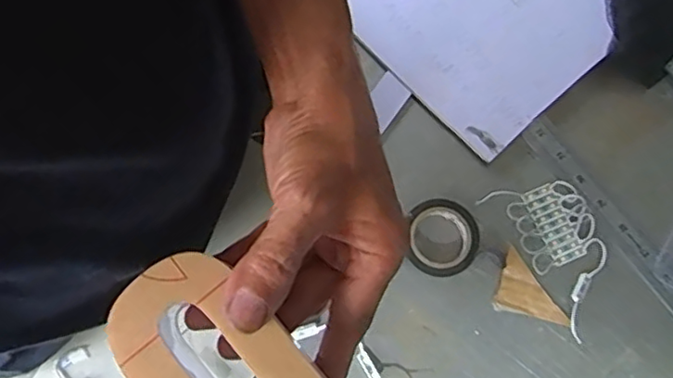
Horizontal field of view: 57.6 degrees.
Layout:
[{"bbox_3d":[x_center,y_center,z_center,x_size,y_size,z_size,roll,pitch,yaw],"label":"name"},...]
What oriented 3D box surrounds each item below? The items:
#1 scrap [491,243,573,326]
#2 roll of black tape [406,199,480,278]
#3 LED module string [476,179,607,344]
[{"bbox_3d":[0.145,0.086,0.482,0.039,0.004,0.068,-36,81,-1],"label":"scrap"},{"bbox_3d":[0.083,0.039,0.483,0.055,0.016,0.059,0,78,-1],"label":"roll of black tape"},{"bbox_3d":[0.178,0.041,0.487,0.074,0.014,0.124,-35,80,-8],"label":"LED module string"}]

